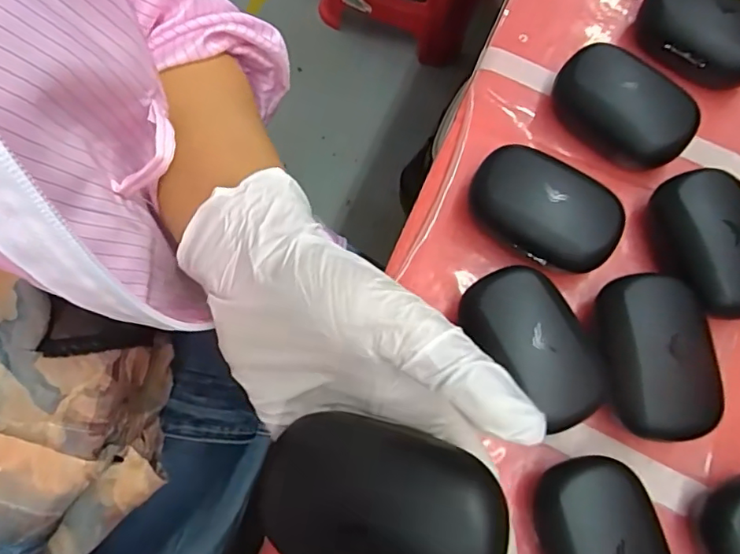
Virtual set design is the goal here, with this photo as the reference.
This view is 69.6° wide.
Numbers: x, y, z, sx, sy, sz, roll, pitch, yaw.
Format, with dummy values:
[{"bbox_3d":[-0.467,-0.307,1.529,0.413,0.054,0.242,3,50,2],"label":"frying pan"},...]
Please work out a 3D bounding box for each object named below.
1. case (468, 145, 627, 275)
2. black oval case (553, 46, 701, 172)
[{"bbox_3d":[0.099,-0.037,0.309,0.085,0.037,0.058,34,75,7],"label":"case"},{"bbox_3d":[0.156,-0.105,0.329,0.085,0.039,0.054,36,75,8],"label":"black oval case"}]

